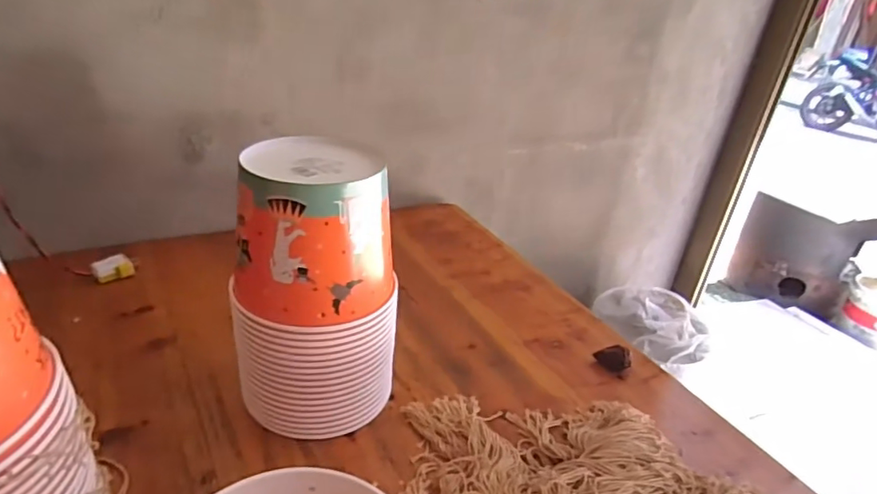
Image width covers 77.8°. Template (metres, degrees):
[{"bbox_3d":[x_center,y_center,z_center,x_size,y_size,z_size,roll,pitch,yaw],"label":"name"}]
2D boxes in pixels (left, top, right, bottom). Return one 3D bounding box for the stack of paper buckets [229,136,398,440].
[{"bbox_3d":[-0.117,0.047,0.533,0.132,0.266,0.122,22,32,25],"label":"stack of paper buckets"}]

